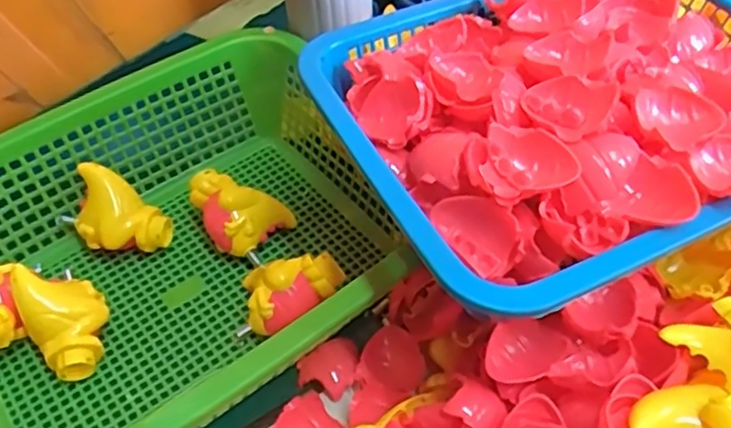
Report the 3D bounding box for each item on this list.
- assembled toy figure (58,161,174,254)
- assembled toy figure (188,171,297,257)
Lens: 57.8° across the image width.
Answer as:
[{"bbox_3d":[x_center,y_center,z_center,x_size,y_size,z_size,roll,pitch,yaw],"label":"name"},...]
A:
[{"bbox_3d":[-0.189,0.002,0.488,0.075,0.059,0.045,22,55,20],"label":"assembled toy figure"},{"bbox_3d":[-0.092,-0.002,0.494,0.059,0.050,0.056,-28,54,-19],"label":"assembled toy figure"}]

